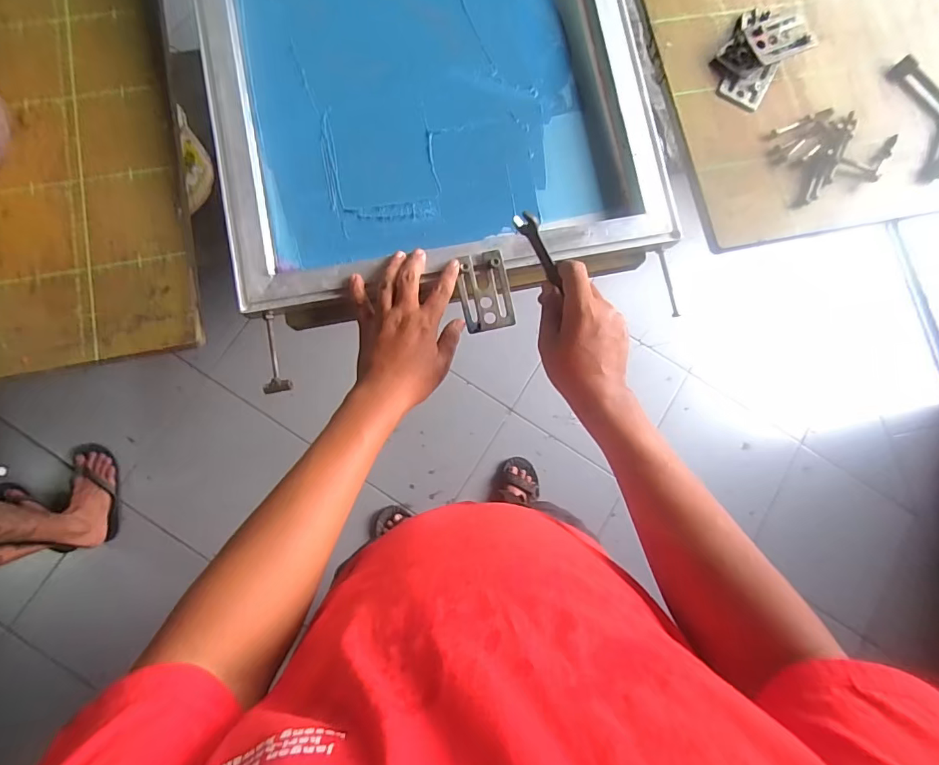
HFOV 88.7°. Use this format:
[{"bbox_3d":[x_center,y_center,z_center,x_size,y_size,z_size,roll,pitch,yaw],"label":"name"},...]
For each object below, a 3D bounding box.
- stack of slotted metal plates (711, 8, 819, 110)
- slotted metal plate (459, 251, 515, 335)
[{"bbox_3d":[0.344,-0.390,0.563,0.080,0.028,0.125,34,81,2],"label":"stack of slotted metal plates"},{"bbox_3d":[0.016,-0.093,0.492,0.049,0.006,0.079,-10,91,-2],"label":"slotted metal plate"}]

